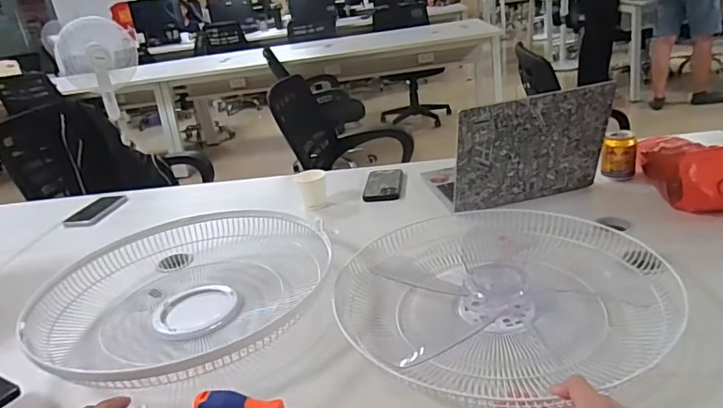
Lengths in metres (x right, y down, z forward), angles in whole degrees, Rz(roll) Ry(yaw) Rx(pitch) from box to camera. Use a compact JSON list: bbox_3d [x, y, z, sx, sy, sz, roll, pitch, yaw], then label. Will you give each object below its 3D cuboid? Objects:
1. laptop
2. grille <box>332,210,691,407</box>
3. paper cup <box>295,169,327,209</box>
[{"bbox_3d":[0.301,-0.125,1.070,0.302,0.237,0.279,-10,23,-4],"label":"laptop"},{"bbox_3d":[0.196,0.119,0.746,0.419,0.063,0.430,-7,19,2],"label":"grille"},{"bbox_3d":[-0.110,-0.033,1.162,0.068,0.073,0.062,-11,23,-6],"label":"paper cup"}]

